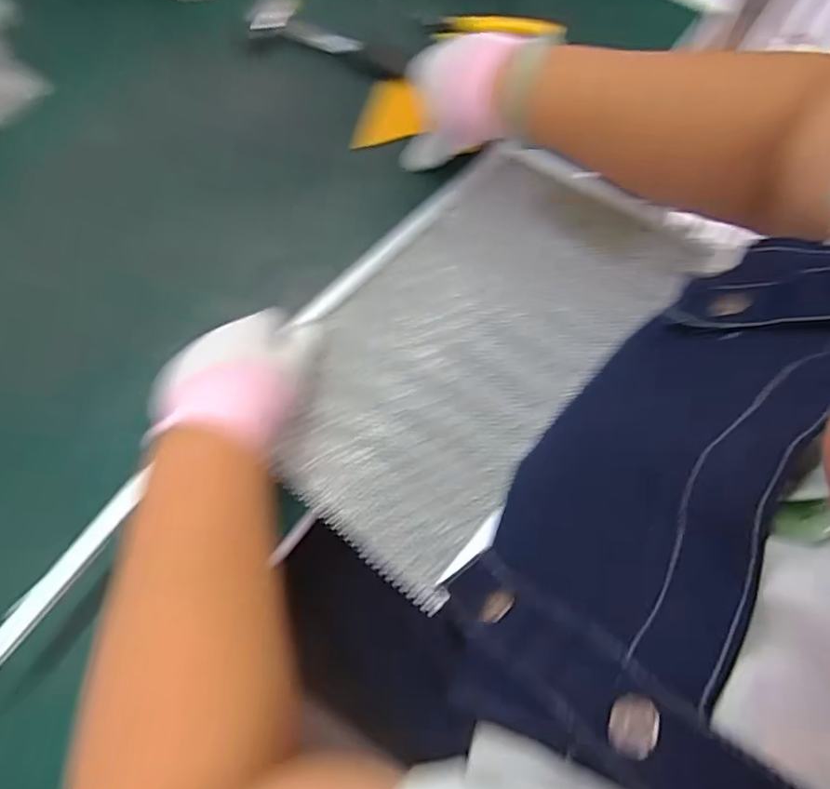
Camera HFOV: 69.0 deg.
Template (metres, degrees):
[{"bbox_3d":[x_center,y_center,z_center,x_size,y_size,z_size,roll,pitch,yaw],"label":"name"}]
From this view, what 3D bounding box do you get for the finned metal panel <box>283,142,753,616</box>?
[{"bbox_3d":[0.040,-0.051,0.447,0.211,0.031,0.325,41,78,16],"label":"finned metal panel"}]

